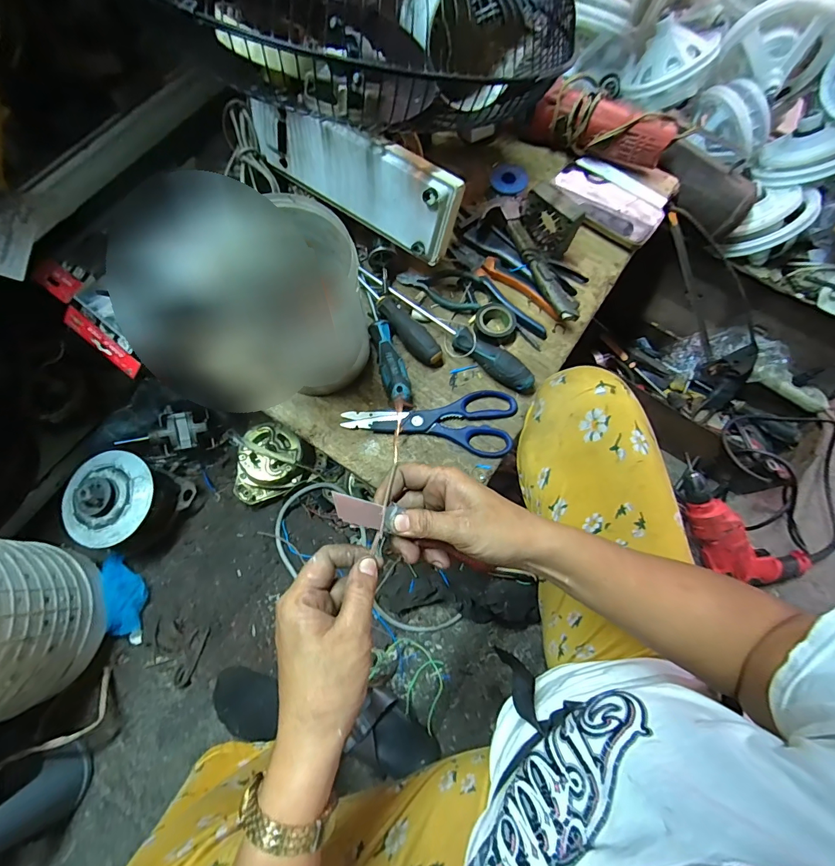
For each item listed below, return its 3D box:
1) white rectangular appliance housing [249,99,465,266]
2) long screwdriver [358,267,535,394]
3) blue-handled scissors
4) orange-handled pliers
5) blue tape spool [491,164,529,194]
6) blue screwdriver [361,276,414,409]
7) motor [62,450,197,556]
[{"bbox_3d":[-0.080,-0.307,0.490,0.278,0.106,0.027,36,55,8],"label":"white rectangular appliance housing"},{"bbox_3d":[0.034,-0.133,0.528,0.267,0.031,0.030,35,74,9],"label":"long screwdriver"},{"bbox_3d":[0.018,-0.027,0.507,0.202,0.016,0.079,11,72,2],"label":"blue-handled scissors"},{"bbox_3d":[0.119,-0.200,0.556,0.047,0.012,0.178,-40,77,-13],"label":"orange-handled pliers"},{"bbox_3d":[0.132,-0.364,0.591,0.052,0.012,0.045,40,75,11],"label":"blue tape spool"},{"bbox_3d":[-0.043,-0.121,0.522,0.033,0.033,0.183,-15,73,-6],"label":"blue screwdriver"},{"bbox_3d":[-0.500,0.116,0.706,0.144,0.144,0.150,1,72,-2],"label":"motor"}]

